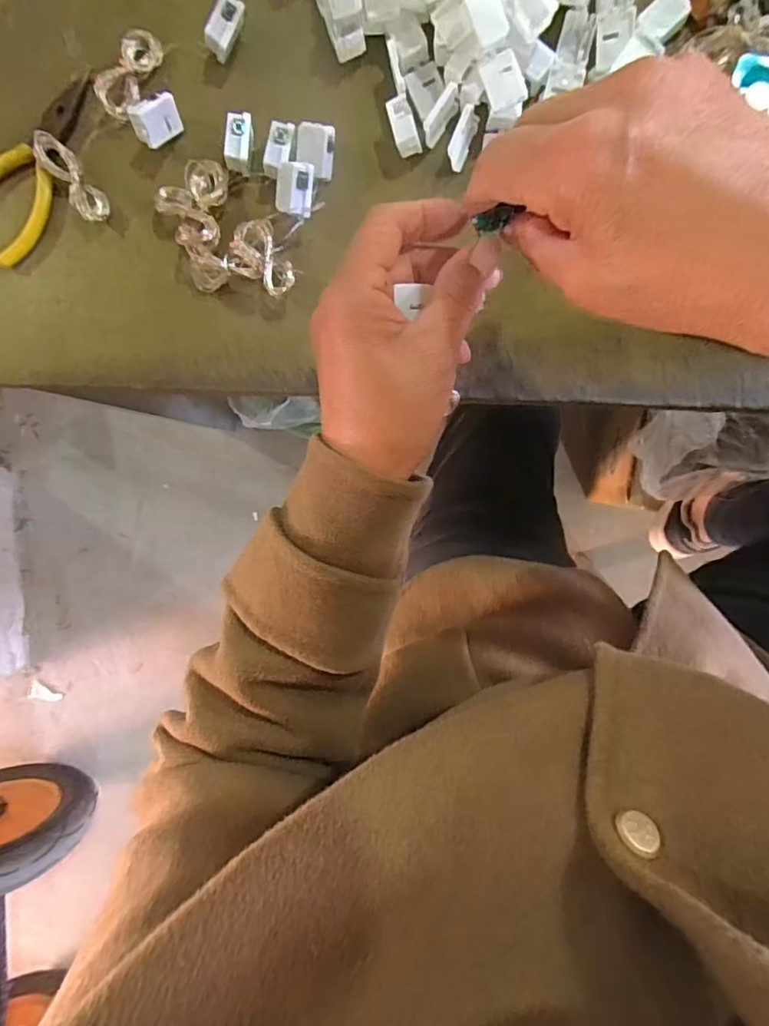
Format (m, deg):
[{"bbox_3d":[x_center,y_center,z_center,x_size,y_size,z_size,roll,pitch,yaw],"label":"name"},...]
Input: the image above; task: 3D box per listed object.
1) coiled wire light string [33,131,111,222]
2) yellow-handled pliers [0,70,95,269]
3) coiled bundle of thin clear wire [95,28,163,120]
[{"bbox_3d":[-0.192,-0.205,0.315,0.019,0.015,0.054,-38,90,9],"label":"coiled wire light string"},{"bbox_3d":[-0.219,-0.217,0.319,0.044,0.012,0.122,37,98,2],"label":"yellow-handled pliers"},{"bbox_3d":[-0.153,-0.264,0.308,0.022,0.005,0.050,33,93,-27],"label":"coiled bundle of thin clear wire"}]

